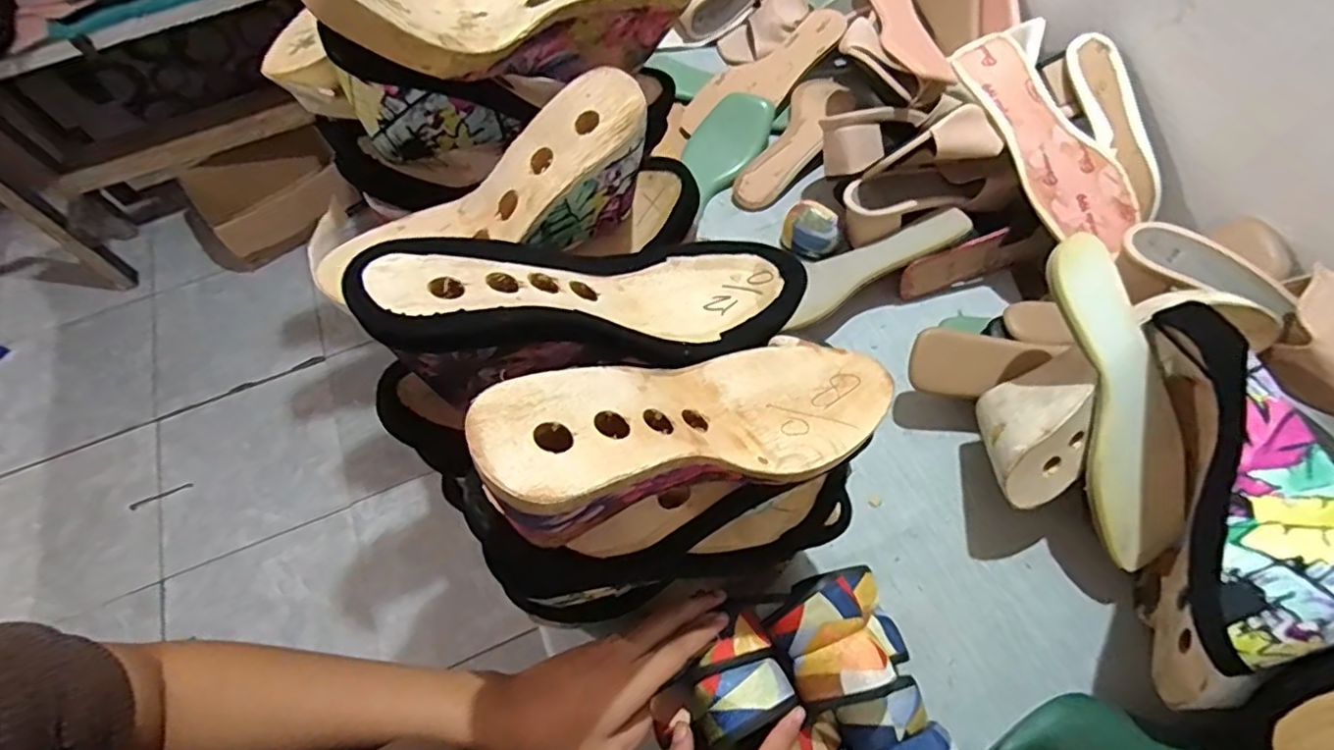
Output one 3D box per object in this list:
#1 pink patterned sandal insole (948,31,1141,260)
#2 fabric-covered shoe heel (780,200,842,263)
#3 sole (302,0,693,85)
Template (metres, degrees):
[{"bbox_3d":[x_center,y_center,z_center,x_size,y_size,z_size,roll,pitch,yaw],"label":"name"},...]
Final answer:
[{"bbox_3d":[0.347,-0.218,0.583,0.085,0.023,0.228,-27,80,-11],"label":"pink patterned sandal insole"},{"bbox_3d":[0.156,-0.154,0.684,0.064,0.041,0.054,8,62,8],"label":"fabric-covered shoe heel"},{"bbox_3d":[-0.099,-0.232,0.419,0.244,0.075,0.080,-18,59,-28],"label":"sole"}]

